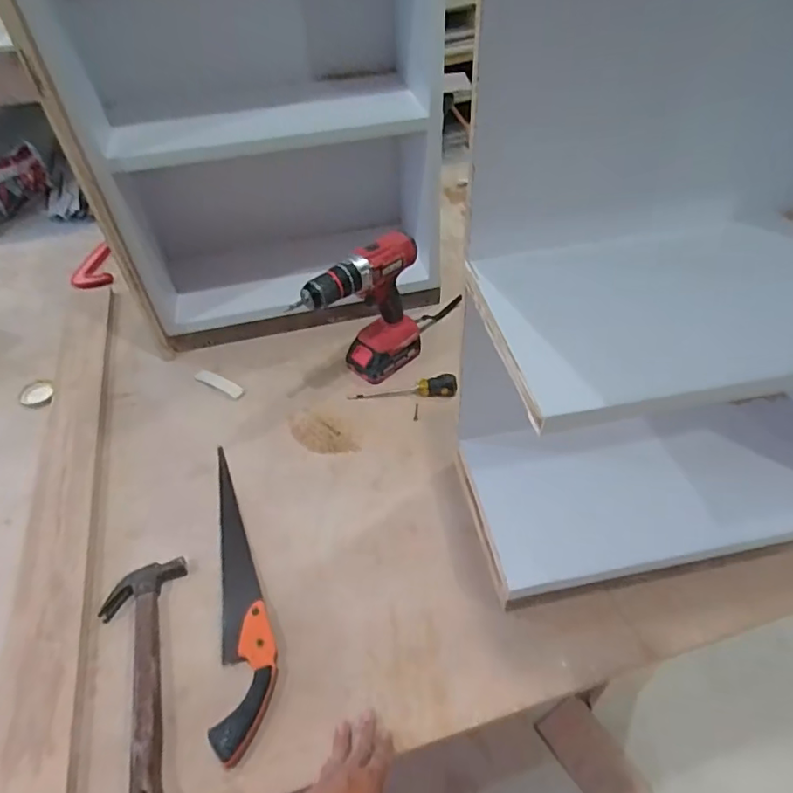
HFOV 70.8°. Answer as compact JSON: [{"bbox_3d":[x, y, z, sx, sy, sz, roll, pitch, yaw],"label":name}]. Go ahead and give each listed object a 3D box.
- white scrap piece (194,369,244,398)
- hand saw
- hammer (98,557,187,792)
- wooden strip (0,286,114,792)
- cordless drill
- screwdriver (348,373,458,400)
[{"bbox_3d":[-0.289,-0.022,0.911,0.099,0.004,0.027,23,44,25],"label":"white scrap piece"},{"bbox_3d":[-0.184,0.213,0.668,0.063,0.031,0.375,-11,50,-5],"label":"hand saw"},{"bbox_3d":[-0.282,0.302,0.597,0.090,0.037,0.261,-10,49,-5],"label":"hammer"},{"bbox_3d":[-0.446,0.114,0.765,0.081,0.019,0.884,-8,46,-15],"label":"wooden strip"},{"bbox_3d":[-0.046,-0.122,0.848,0.198,0.199,0.069,-29,53,-20],"label":"cordless drill"},{"bbox_3d":[0.011,-0.014,0.883,0.166,0.028,0.032,1,50,5],"label":"screwdriver"}]

